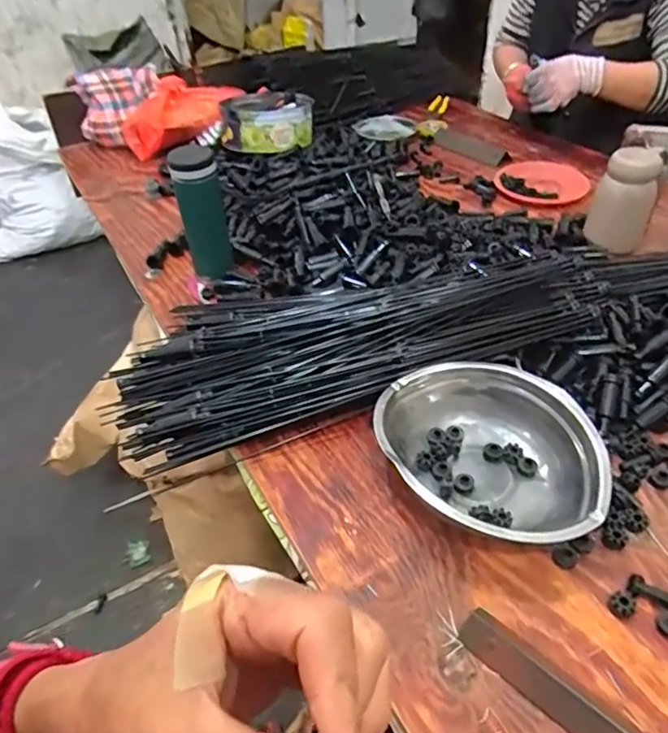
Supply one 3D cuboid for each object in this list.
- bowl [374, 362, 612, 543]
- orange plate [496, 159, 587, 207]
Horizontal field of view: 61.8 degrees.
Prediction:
[{"bbox_3d":[0.142,0.081,0.525,0.182,0.063,0.211,-22,46,-19],"label":"bowl"},{"bbox_3d":[0.374,-0.329,1.008,0.155,0.020,0.160,-2,43,2],"label":"orange plate"}]

